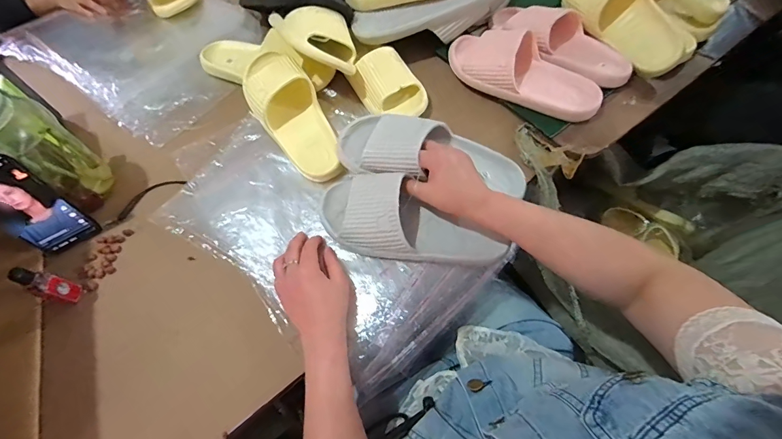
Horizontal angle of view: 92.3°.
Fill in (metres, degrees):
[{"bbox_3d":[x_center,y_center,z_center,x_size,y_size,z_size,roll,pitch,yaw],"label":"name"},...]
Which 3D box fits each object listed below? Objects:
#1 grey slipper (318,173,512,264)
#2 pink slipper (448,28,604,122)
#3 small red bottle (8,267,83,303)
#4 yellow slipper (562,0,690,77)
[{"bbox_3d":[0.022,0.002,0.503,0.260,0.065,0.102,17,66,8],"label":"grey slipper"},{"bbox_3d":[0.218,-0.251,0.620,0.265,0.059,0.104,34,70,18],"label":"pink slipper"},{"bbox_3d":[-0.425,0.082,0.465,0.023,0.091,0.029,13,65,9],"label":"small red bottle"},{"bbox_3d":[0.396,-0.359,0.635,0.089,0.084,0.255,-31,79,-12],"label":"yellow slipper"}]

